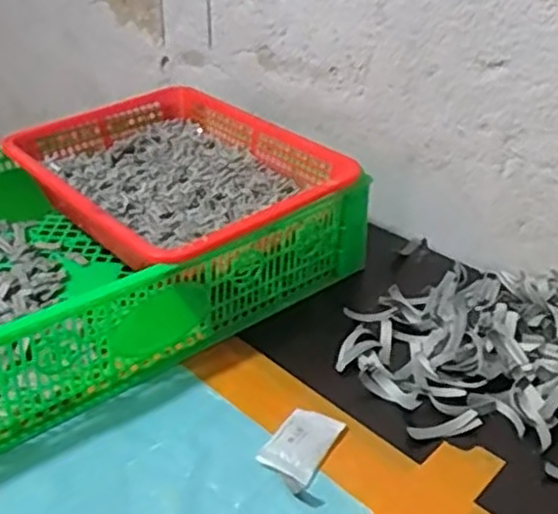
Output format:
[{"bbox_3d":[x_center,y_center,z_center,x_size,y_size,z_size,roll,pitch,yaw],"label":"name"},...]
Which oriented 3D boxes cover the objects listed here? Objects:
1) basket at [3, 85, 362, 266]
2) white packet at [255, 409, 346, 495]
[{"bbox_3d":[-0.099,-0.074,0.704,0.241,0.069,0.303,-24,39,-35],"label":"basket"},{"bbox_3d":[0.015,0.133,0.511,0.038,0.010,0.073,15,34,22],"label":"white packet"}]

